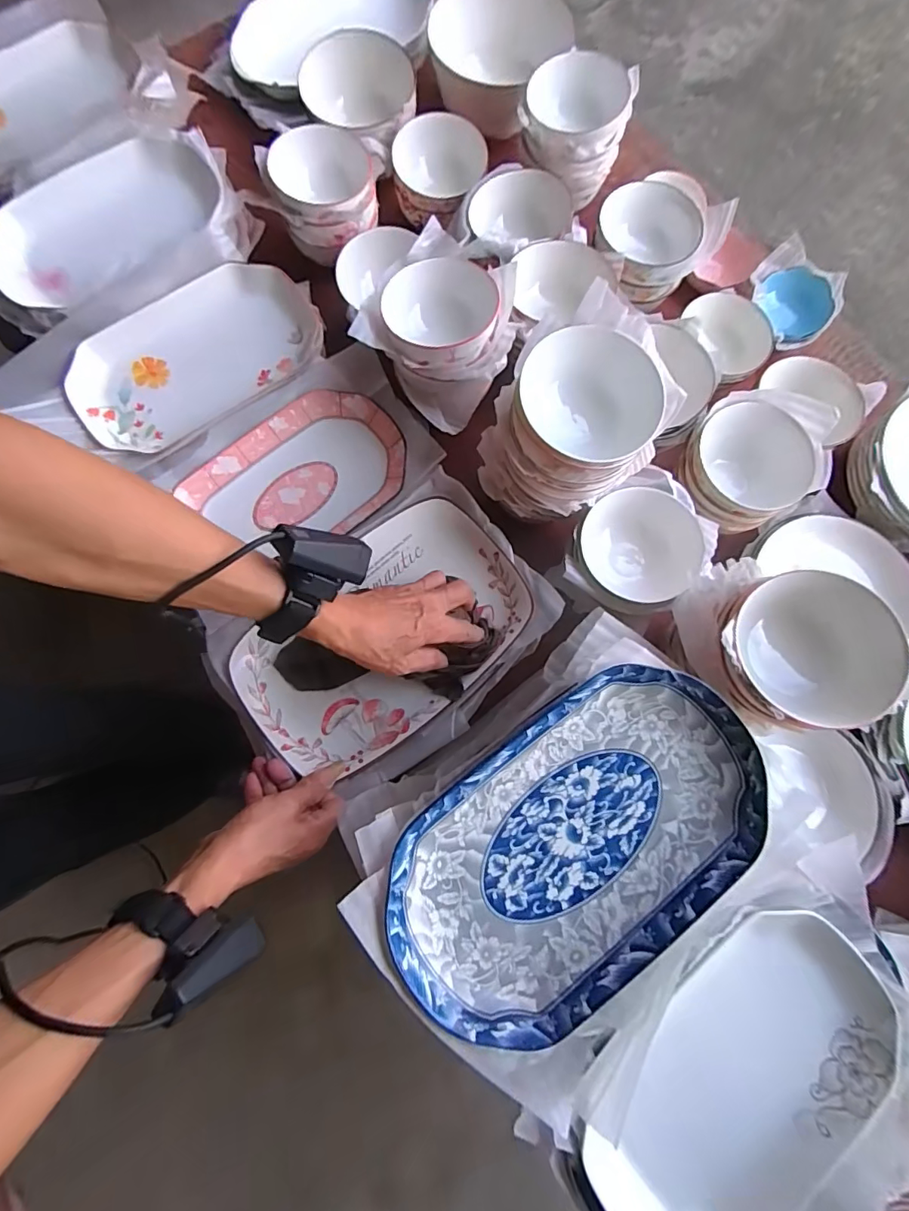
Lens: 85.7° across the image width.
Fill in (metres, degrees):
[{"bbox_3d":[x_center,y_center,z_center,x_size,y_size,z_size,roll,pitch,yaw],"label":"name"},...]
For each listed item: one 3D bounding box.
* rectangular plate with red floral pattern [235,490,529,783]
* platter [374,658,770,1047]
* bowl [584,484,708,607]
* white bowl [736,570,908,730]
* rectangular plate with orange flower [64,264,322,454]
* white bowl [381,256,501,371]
[{"bbox_3d":[-0.072,0.035,0.520,0.303,0.040,0.186,-41,82,-8],"label":"rectangular plate with red floral pattern"},{"bbox_3d":[0.098,0.189,0.396,0.314,0.031,0.187,-37,81,-8],"label":"platter"},{"bbox_3d":[0.194,-0.060,0.519,0.117,0.057,0.121,0,78,-1],"label":"bowl"},{"bbox_3d":[0.299,0.036,0.411,0.111,0.053,0.123,-2,78,-1],"label":"white bowl"},{"bbox_3d":[-0.313,-0.299,0.599,0.301,0.041,0.170,-33,81,-7],"label":"rectangular plate with orange flower"},{"bbox_3d":[-0.014,-0.317,0.554,0.123,0.068,0.132,0,78,-1],"label":"white bowl"}]

